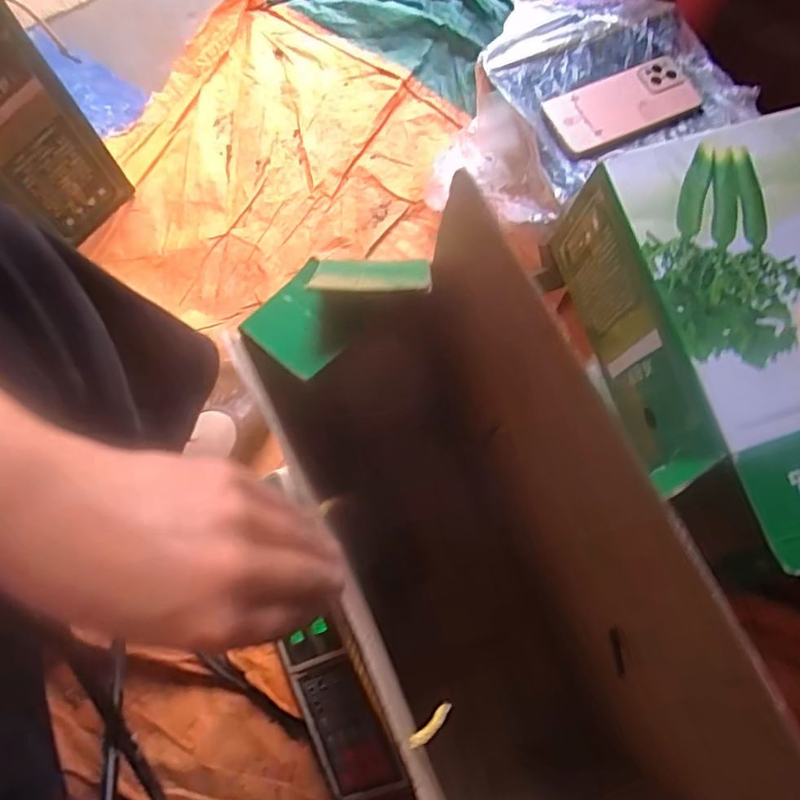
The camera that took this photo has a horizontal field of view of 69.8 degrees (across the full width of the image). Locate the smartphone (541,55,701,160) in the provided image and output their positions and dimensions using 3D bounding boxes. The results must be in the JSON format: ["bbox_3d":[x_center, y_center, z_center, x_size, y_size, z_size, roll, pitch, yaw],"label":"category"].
[{"bbox_3d":[0.243,-0.315,0.615,0.161,0.007,0.091,-20,76,-7],"label":"smartphone"}]

